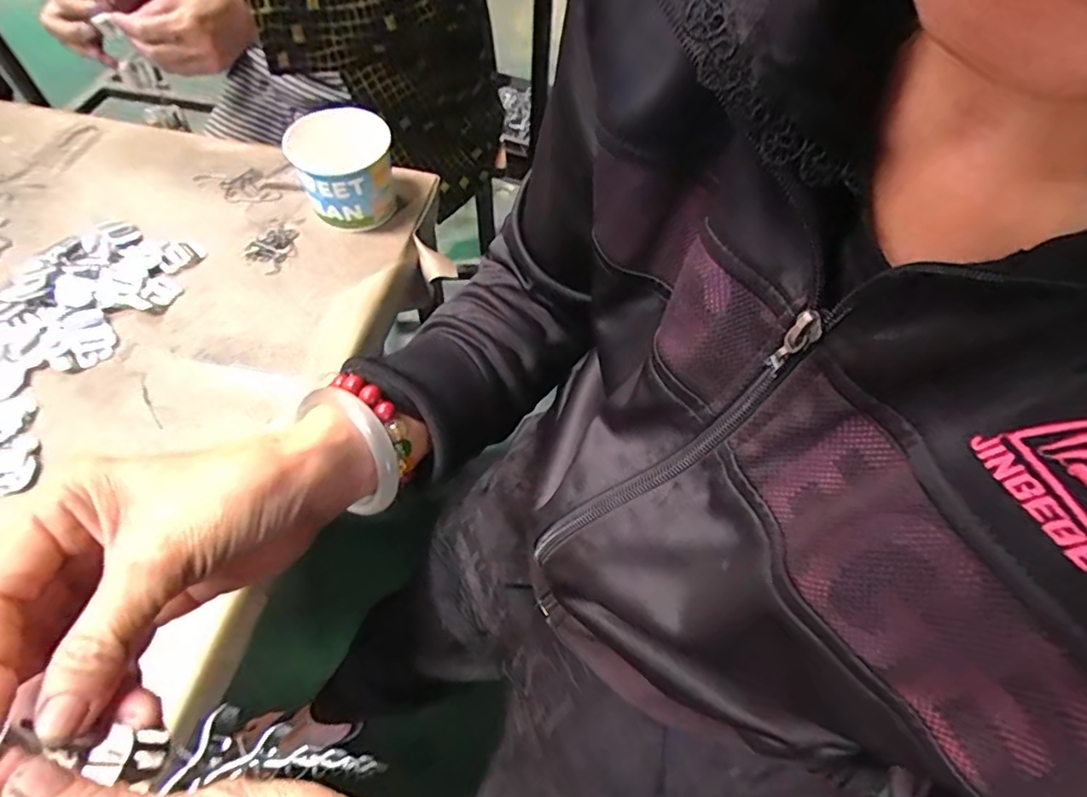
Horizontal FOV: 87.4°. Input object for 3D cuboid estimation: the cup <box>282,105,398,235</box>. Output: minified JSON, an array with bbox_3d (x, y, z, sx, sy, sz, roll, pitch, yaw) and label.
[{"bbox_3d":[-0.184,-0.212,0.527,0.084,0.080,0.076,-17,60,-13],"label":"cup"}]

